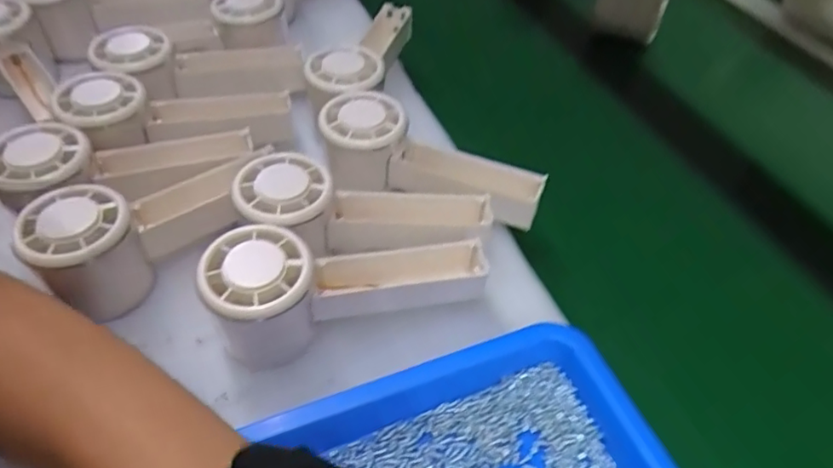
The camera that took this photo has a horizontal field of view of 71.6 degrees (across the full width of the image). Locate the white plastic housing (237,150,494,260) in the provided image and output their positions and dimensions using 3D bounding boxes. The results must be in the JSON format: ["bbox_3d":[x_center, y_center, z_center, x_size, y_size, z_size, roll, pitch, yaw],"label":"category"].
[{"bbox_3d":[-0.033,-0.012,0.353,0.151,0.042,0.055,6,48,-16],"label":"white plastic housing"}]

